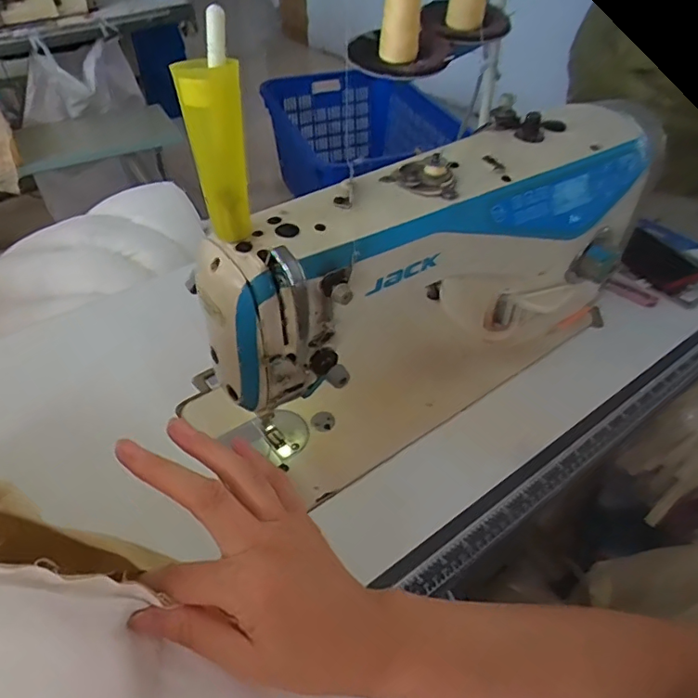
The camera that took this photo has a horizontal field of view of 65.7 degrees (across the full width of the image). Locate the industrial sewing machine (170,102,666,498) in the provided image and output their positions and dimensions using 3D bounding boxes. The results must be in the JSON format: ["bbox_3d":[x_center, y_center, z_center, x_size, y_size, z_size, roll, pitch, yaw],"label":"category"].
[{"bbox_3d":[0.083,-0.057,0.519,0.424,0.251,0.140,-25,51,-24],"label":"industrial sewing machine"}]

